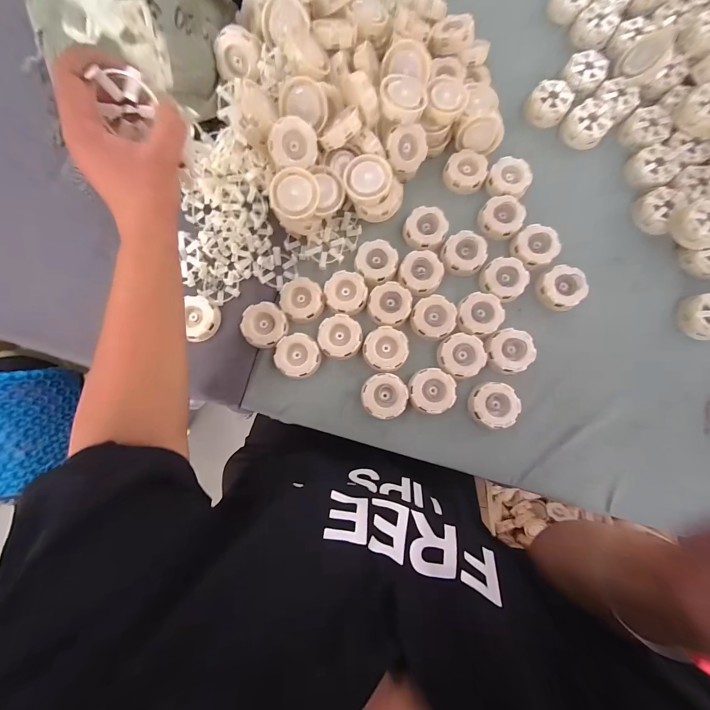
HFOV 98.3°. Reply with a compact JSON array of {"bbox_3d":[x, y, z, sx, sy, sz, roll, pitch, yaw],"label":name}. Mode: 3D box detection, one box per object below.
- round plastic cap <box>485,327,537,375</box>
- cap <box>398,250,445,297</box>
[{"bbox_3d":[0.214,-0.005,0.432,0.058,0.035,0.059,0,81,0],"label":"round plastic cap"},{"bbox_3d":[0.096,-0.119,0.442,0.060,0.021,0.056,42,83,6],"label":"cap"}]

